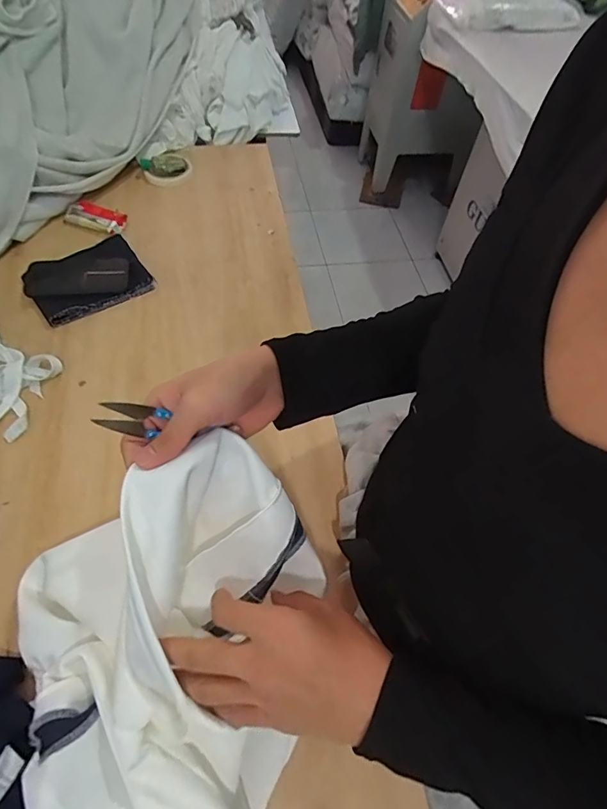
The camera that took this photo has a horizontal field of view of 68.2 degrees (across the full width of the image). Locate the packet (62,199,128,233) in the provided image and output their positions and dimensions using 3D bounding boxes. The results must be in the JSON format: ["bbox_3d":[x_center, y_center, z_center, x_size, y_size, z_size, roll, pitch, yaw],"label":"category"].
[{"bbox_3d":[-0.371,-0.337,0.803,0.112,0.011,0.063,14,57,4],"label":"packet"}]

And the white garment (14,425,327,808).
[{"bbox_3d":[-0.092,0.206,0.358,0.256,0.177,0.321,-24,63,-19],"label":"white garment"}]

